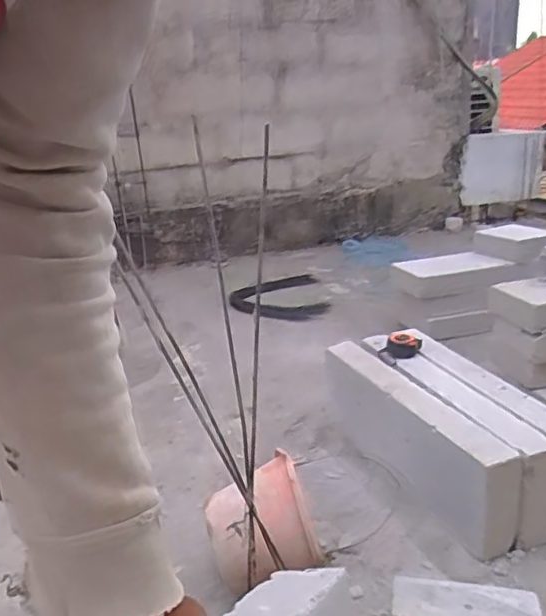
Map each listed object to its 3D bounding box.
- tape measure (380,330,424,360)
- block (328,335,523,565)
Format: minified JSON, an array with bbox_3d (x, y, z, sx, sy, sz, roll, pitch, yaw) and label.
[{"bbox_3d":[0.303,0.086,1.447,0.093,0.036,0.095,1,19,12],"label":"tape measure"},{"bbox_3d":[0.273,0.257,1.275,0.098,0.178,0.588,-10,20,-20],"label":"block"}]

